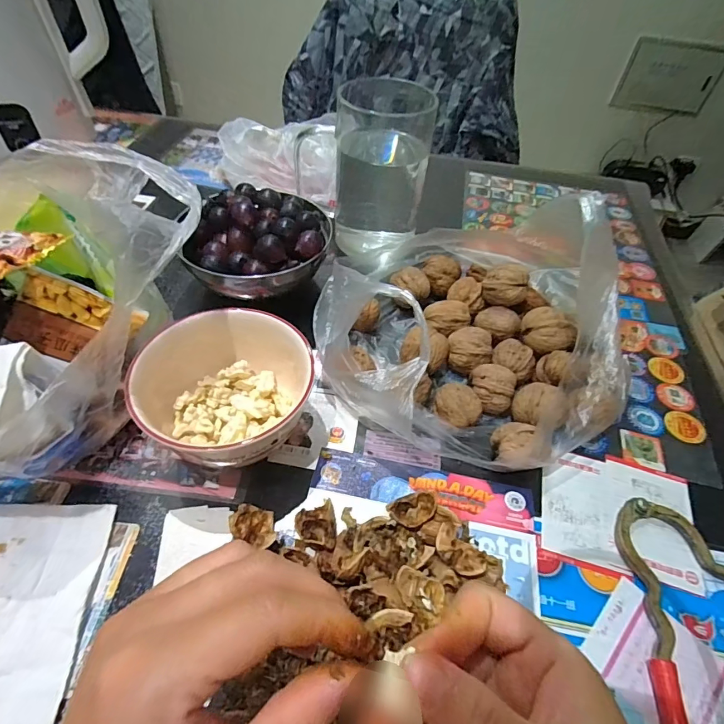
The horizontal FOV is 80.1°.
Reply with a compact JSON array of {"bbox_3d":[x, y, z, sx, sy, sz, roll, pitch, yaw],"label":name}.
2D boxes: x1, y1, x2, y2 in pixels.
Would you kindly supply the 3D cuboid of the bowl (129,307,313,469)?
[{"bbox_3d":[-0.093,0.020,0.305,0.103,0.068,0.096,2,49,-3],"label":"bowl"}]

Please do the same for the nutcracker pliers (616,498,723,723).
[{"bbox_3d":[0.233,0.171,0.242,0.150,0.013,0.169,7,49,1],"label":"nutcracker pliers"}]

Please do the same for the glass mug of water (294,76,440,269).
[{"bbox_3d":[-0.001,-0.188,0.430,0.127,0.145,0.079,12,50,6],"label":"glass mug of water"}]

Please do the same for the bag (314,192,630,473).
[{"bbox_3d":[0.084,-0.025,0.342,0.211,0.095,0.218,-23,55,-22],"label":"bag"}]

